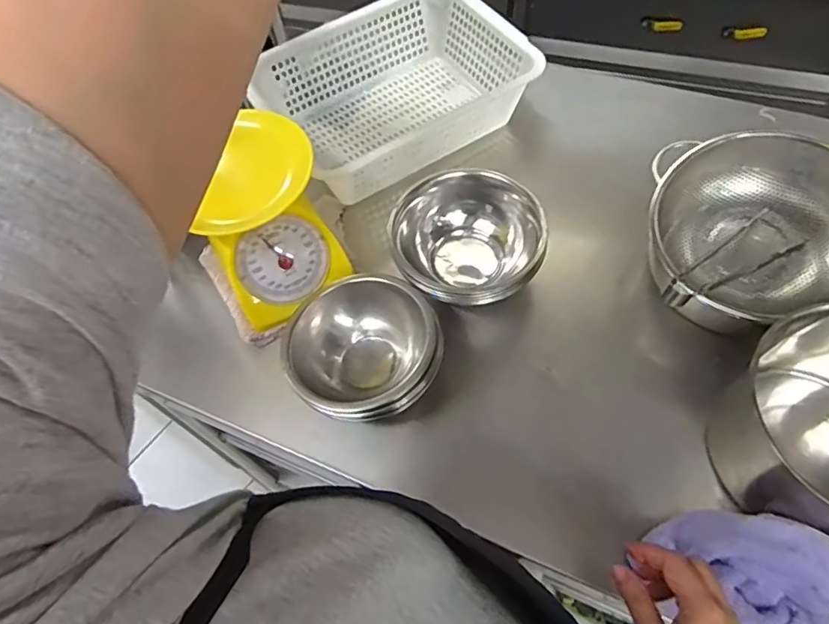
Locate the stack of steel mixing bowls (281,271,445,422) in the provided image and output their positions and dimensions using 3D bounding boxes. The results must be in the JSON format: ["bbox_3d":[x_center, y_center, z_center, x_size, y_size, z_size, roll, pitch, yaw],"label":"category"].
[{"bbox_3d":[-0.056,0.046,0.599,0.149,0.085,0.152,-37,64,-16],"label":"stack of steel mixing bowls"}]

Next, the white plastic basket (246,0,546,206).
[{"bbox_3d":[-0.024,-0.312,0.800,0.352,0.110,0.278,-34,63,-15],"label":"white plastic basket"}]

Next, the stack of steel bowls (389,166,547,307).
[{"bbox_3d":[0.065,-0.079,0.640,0.147,0.096,0.139,-13,60,-3],"label":"stack of steel bowls"}]

